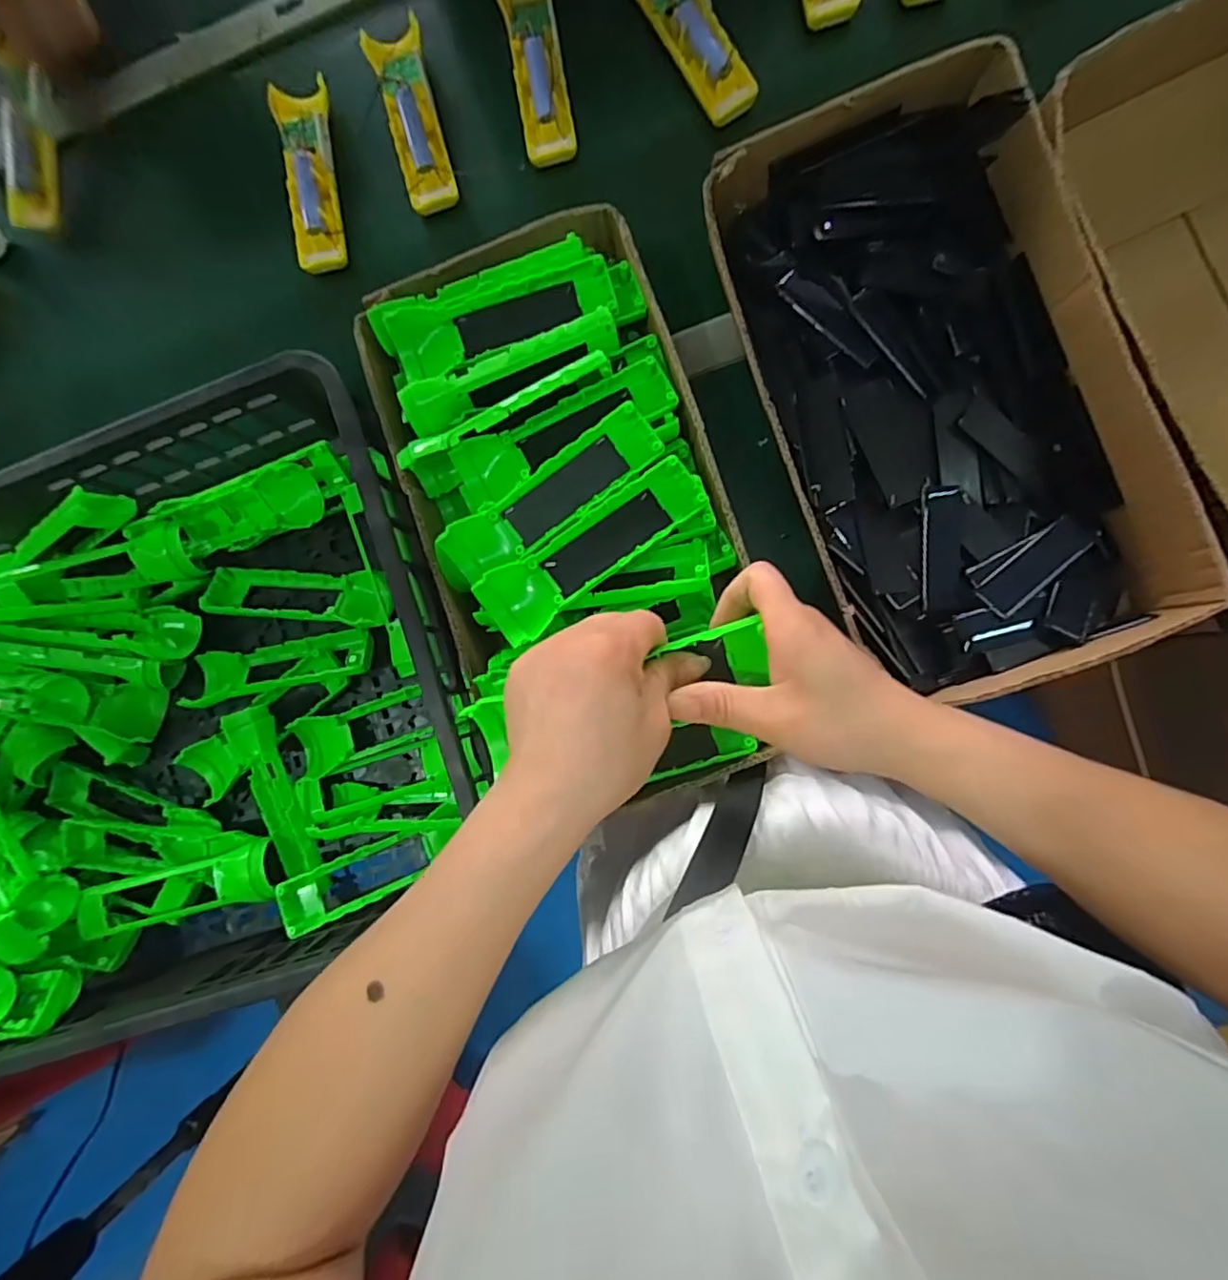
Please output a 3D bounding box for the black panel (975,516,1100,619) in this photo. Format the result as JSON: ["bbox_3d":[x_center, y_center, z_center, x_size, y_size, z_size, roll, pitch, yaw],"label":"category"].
[{"bbox_3d":[0.304,-0.055,0.441,0.096,0.006,0.027,-39,81,-4],"label":"black panel"}]

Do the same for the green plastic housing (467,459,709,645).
[{"bbox_3d":[-0.012,-0.061,0.410,0.161,0.033,0.045,-36,85,4],"label":"green plastic housing"}]

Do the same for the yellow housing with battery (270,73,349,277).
[{"bbox_3d":[-0.275,-0.422,0.561,0.047,0.026,0.158,-8,88,5],"label":"yellow housing with battery"}]

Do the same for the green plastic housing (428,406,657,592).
[{"bbox_3d":[-0.045,-0.095,0.427,0.171,0.034,0.043,-36,85,4],"label":"green plastic housing"}]

